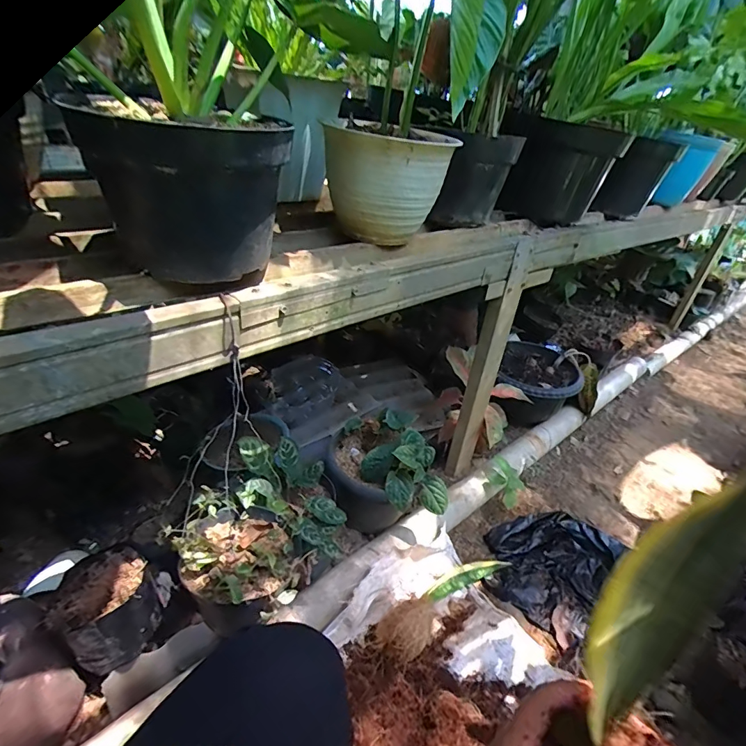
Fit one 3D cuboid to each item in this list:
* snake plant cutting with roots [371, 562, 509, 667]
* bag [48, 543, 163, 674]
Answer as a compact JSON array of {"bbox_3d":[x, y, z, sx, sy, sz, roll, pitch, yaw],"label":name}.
[{"bbox_3d":[0.160,0.484,0.931,0.389,0.071,0.099,-8,32,-45],"label":"snake plant cutting with roots"},{"bbox_3d":[-0.410,0.359,0.658,0.134,0.115,0.139,-13,37,-27],"label":"bag"}]

